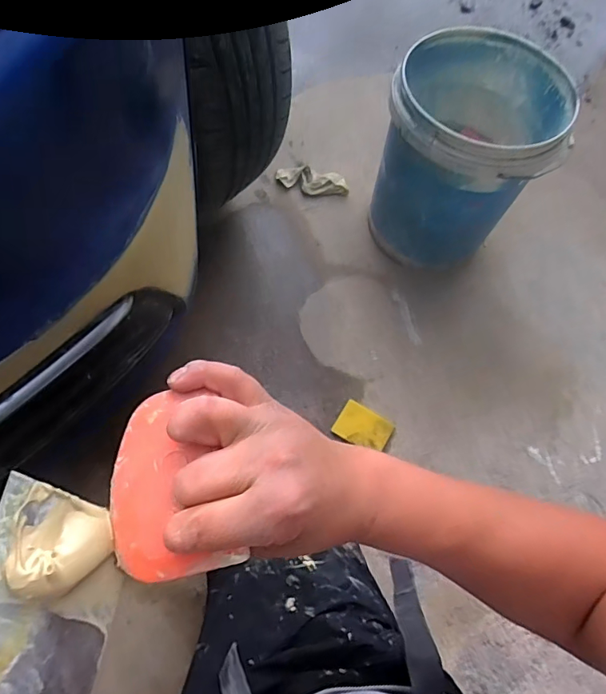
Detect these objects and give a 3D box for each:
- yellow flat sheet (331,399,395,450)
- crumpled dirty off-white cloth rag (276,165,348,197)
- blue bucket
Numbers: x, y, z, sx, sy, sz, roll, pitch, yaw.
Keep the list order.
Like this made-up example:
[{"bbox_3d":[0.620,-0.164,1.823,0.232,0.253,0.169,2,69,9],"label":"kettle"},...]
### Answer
[{"bbox_3d":[0.116,0.155,0.916,0.102,0.011,0.076,32,69,3],"label":"yellow flat sheet"},{"bbox_3d":[0.022,-0.395,1.153,0.172,0.027,0.062,17,67,5],"label":"crumpled dirty off-white cloth rag"},{"bbox_3d":[0.301,-0.374,0.967,0.289,0.351,0.303,35,70,8],"label":"blue bucket"}]

